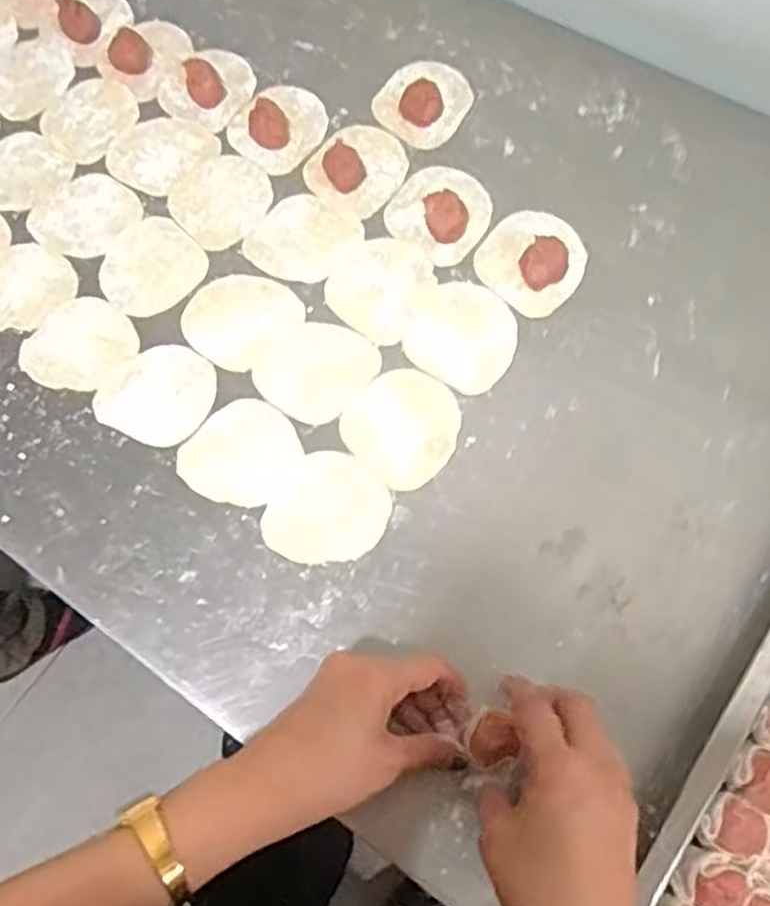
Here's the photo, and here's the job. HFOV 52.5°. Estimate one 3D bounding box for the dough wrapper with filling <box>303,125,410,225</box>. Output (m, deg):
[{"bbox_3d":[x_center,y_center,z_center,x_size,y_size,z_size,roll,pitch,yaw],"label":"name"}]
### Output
[{"bbox_3d":[-0.019,-0.230,0.615,0.072,0.016,0.079,35,73,16],"label":"dough wrapper with filling"}]

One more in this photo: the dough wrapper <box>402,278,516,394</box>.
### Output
[{"bbox_3d":[0.056,-0.085,0.556,0.077,0.007,0.081,-1,67,2],"label":"dough wrapper"}]

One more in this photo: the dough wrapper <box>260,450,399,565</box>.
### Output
[{"bbox_3d":[-0.036,0.037,0.504,0.072,0.004,0.077,-1,67,2],"label":"dough wrapper"}]

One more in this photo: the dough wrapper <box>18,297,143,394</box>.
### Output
[{"bbox_3d":[-0.221,-0.078,0.564,0.070,0.004,0.076,35,73,16],"label":"dough wrapper"}]

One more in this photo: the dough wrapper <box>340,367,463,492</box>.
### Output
[{"bbox_3d":[0.013,-0.020,0.527,0.077,0.004,0.076,40,74,17],"label":"dough wrapper"}]

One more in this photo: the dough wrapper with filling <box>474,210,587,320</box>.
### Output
[{"bbox_3d":[0.110,-0.145,0.570,0.076,0.017,0.080,-1,67,2],"label":"dough wrapper with filling"}]

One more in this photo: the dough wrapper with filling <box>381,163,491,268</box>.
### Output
[{"bbox_3d":[0.042,-0.187,0.586,0.077,0.024,0.076,38,73,17],"label":"dough wrapper with filling"}]

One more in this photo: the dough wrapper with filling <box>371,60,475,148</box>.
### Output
[{"bbox_3d":[0.033,-0.292,0.638,0.074,0.011,0.081,0,70,1],"label":"dough wrapper with filling"}]

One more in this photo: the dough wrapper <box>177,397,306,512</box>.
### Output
[{"bbox_3d":[-0.096,0.000,0.527,0.071,0.007,0.075,31,72,14],"label":"dough wrapper"}]

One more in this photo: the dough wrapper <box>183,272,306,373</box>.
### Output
[{"bbox_3d":[-0.107,-0.101,0.574,0.074,0.006,0.078,-1,67,2],"label":"dough wrapper"}]

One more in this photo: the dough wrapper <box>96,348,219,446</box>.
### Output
[{"bbox_3d":[-0.159,-0.043,0.551,0.076,0.006,0.075,25,70,12],"label":"dough wrapper"}]

